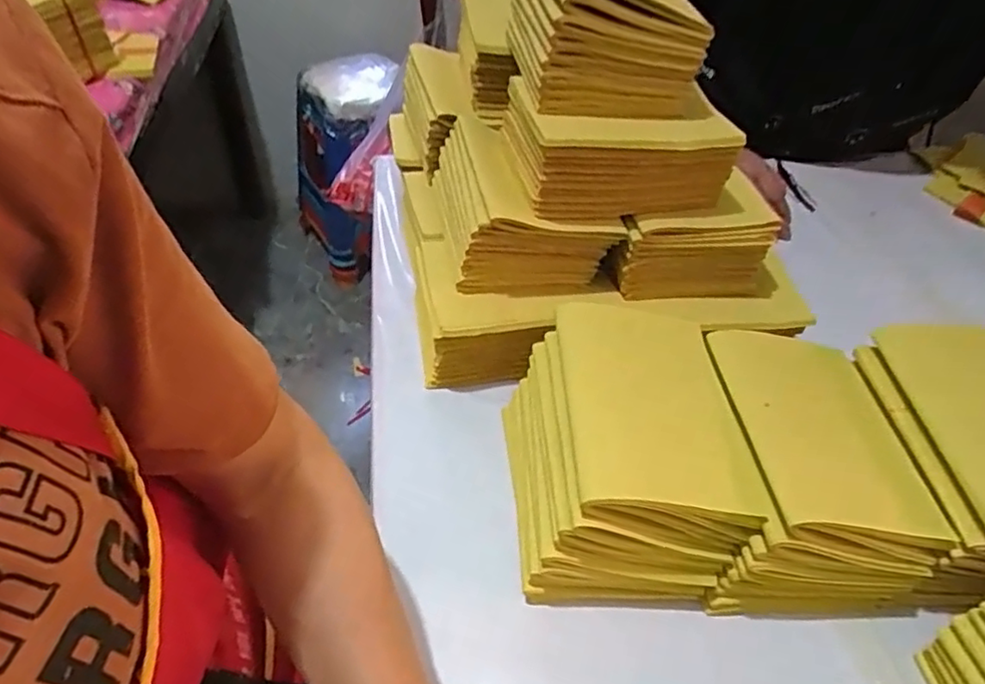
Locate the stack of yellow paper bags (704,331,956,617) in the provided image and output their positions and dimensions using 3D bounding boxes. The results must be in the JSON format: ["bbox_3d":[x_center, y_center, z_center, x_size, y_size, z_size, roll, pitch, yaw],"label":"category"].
[{"bbox_3d":[0.212,0.088,0.440,0.135,0.102,0.160,2,45,-4],"label":"stack of yellow paper bags"}]

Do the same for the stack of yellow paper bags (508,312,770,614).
[{"bbox_3d":[0.083,0.078,0.435,0.130,0.103,0.165,0,45,-5],"label":"stack of yellow paper bags"}]

